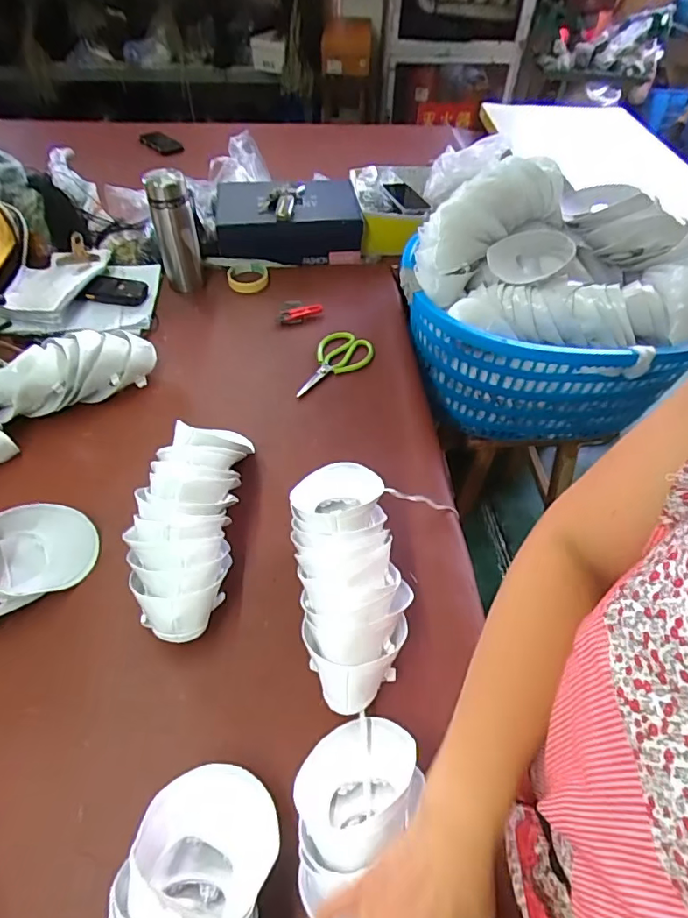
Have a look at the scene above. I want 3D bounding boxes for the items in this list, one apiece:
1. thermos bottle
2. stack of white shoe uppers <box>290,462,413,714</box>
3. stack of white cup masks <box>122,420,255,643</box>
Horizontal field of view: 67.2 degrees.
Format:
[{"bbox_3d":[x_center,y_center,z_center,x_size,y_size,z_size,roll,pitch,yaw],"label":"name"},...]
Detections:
[{"bbox_3d":[-0.338,-0.455,1.046,0.082,0.209,0.082,-13,53,-12],"label":"thermos bottle"},{"bbox_3d":[0.009,0.138,0.639,0.139,0.111,0.298,-6,51,-7],"label":"stack of white shoe uppers"},{"bbox_3d":[-0.209,0.060,0.702,0.128,0.106,0.352,4,50,1],"label":"stack of white cup masks"}]

